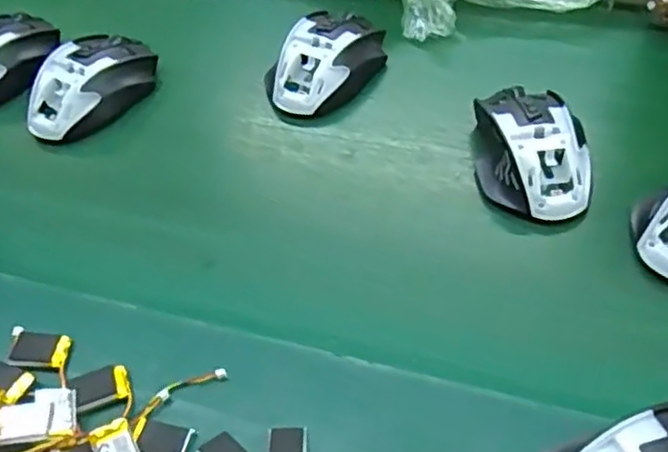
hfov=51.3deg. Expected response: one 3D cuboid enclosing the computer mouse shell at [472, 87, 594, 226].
[{"bbox_3d":[0.135,-0.053,0.475,0.069,0.037,0.100,-3,50,2],"label":"computer mouse shell"}]

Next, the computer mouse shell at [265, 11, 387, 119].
[{"bbox_3d":[-0.008,-0.131,0.551,0.061,0.038,0.101,29,58,26],"label":"computer mouse shell"}]

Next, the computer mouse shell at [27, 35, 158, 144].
[{"bbox_3d":[-0.195,-0.111,0.563,0.059,0.053,0.110,36,61,29],"label":"computer mouse shell"}]

